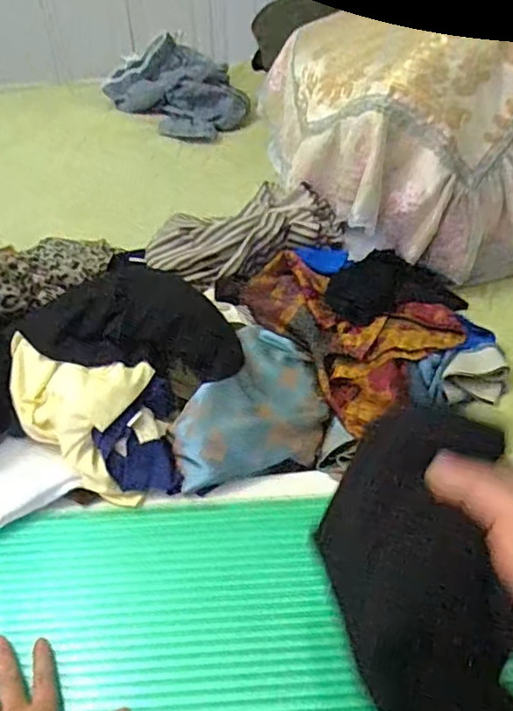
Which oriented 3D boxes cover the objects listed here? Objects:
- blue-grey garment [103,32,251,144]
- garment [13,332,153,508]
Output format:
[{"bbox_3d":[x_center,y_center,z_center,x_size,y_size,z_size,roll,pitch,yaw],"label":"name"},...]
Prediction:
[{"bbox_3d":[-0.198,-0.697,1.527,0.372,0.162,0.200,29,50,31],"label":"blue-grey garment"},{"bbox_3d":[-0.216,0.076,0.693,0.191,0.087,0.146,5,41,9],"label":"garment"}]

